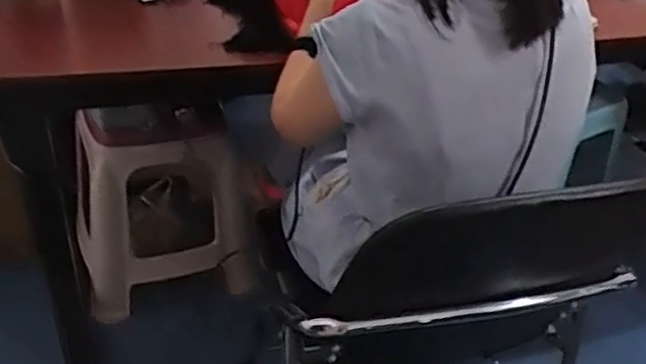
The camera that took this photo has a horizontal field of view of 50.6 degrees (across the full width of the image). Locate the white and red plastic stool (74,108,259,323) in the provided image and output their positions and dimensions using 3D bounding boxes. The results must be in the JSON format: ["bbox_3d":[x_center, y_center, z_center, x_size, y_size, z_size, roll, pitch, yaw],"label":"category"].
[{"bbox_3d":[-0.376,0.045,1.588,0.397,0.493,0.300,-3,38,-12],"label":"white and red plastic stool"}]

